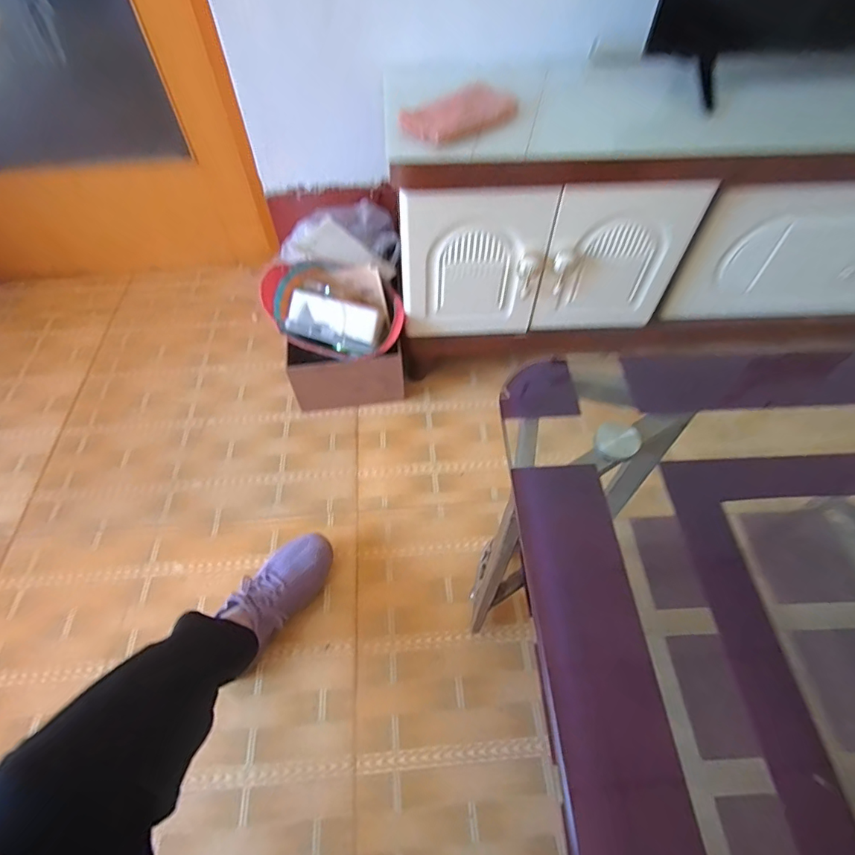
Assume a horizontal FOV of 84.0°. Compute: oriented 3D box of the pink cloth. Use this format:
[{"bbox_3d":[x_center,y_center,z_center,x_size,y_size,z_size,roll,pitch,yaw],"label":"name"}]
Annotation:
[{"bbox_3d":[0.055,-0.456,0.689,0.170,0.017,0.106,-36,61,-21],"label":"pink cloth"}]

